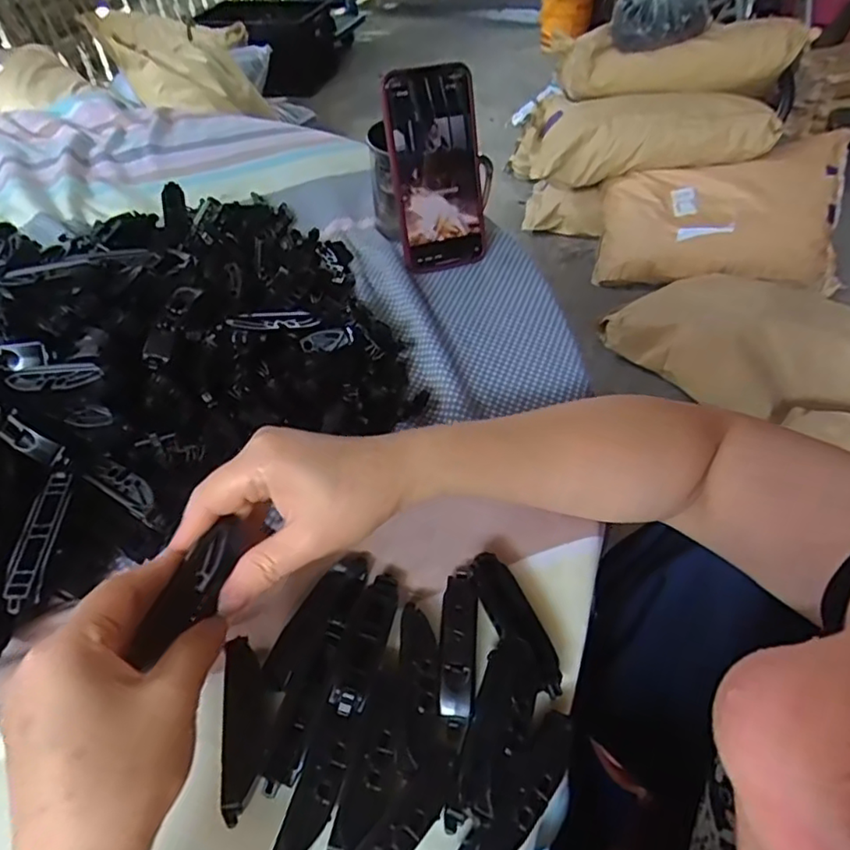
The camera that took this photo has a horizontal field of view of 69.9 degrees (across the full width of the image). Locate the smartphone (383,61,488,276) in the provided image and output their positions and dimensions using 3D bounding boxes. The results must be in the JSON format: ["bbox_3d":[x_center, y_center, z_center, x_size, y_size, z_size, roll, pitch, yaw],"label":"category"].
[{"bbox_3d":[0.011,-0.212,0.511,0.073,0.155,0.014,-10,29,-8],"label":"smartphone"}]

